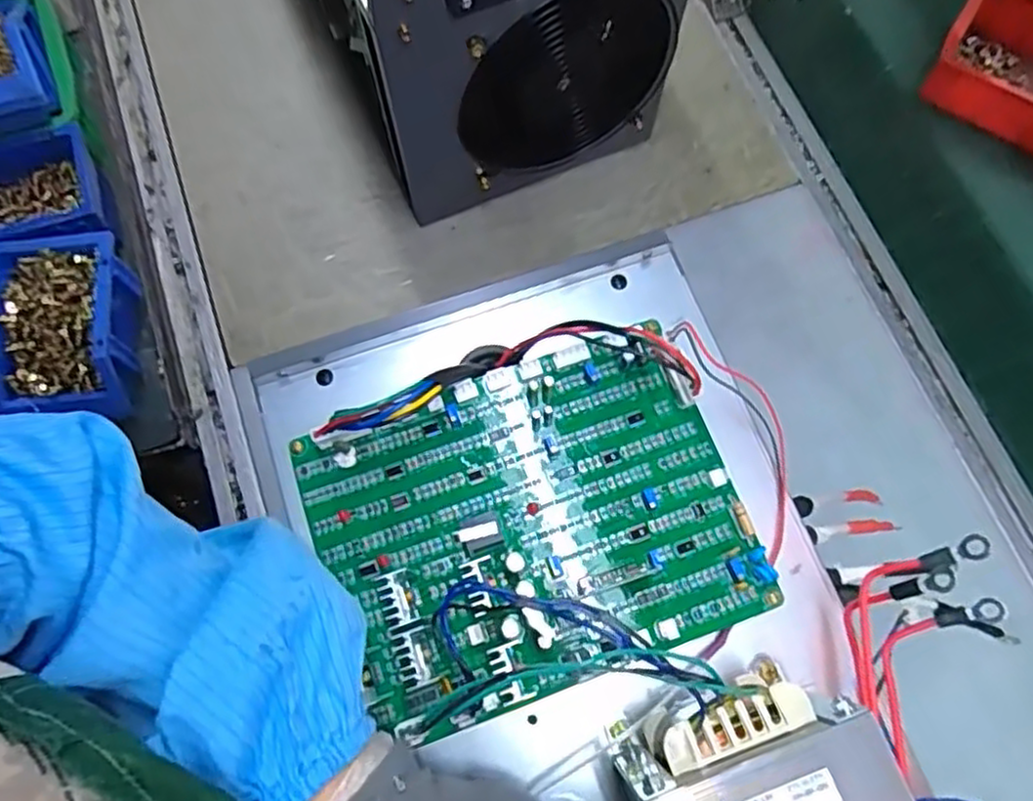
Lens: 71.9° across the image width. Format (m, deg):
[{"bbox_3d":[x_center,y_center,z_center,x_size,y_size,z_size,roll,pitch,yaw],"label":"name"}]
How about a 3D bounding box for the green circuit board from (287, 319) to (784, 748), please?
[{"bbox_3d":[0.007,0.059,0.355,0.203,0.021,0.159,-19,73,-6],"label":"green circuit board"}]

